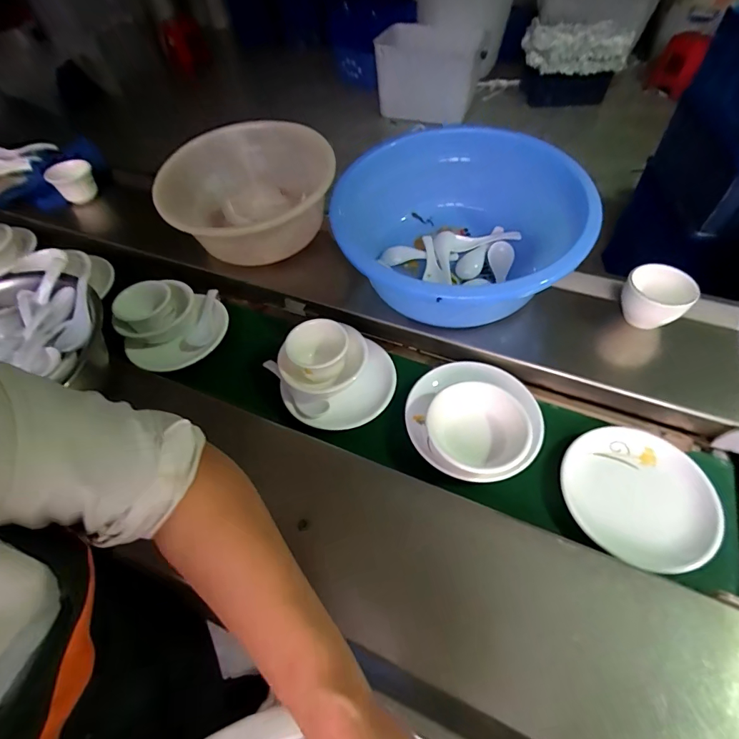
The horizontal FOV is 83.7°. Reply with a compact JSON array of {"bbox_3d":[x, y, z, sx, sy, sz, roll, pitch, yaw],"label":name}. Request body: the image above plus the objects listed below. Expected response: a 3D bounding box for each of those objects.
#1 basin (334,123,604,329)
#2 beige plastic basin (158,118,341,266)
[{"bbox_3d":[0.149,-0.194,0.570,0.313,0.144,0.305,-1,54,2],"label":"basin"},{"bbox_3d":[-0.188,-0.273,0.665,0.245,0.140,0.268,-11,54,-5],"label":"beige plastic basin"}]

